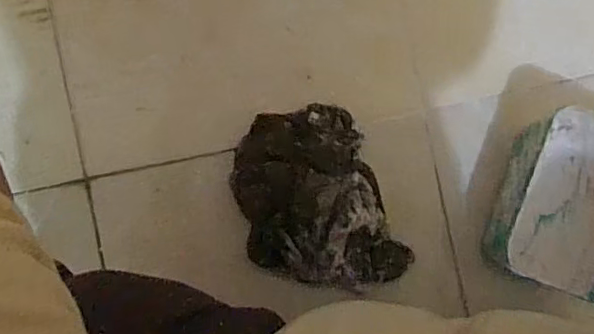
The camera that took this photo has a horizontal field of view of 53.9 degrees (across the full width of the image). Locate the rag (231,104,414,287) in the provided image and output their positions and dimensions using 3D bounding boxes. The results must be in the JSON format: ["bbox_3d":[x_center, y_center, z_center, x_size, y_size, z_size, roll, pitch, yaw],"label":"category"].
[{"bbox_3d":[0.020,0.044,0.659,0.157,0.052,0.216,-23,90,-9],"label":"rag"}]

